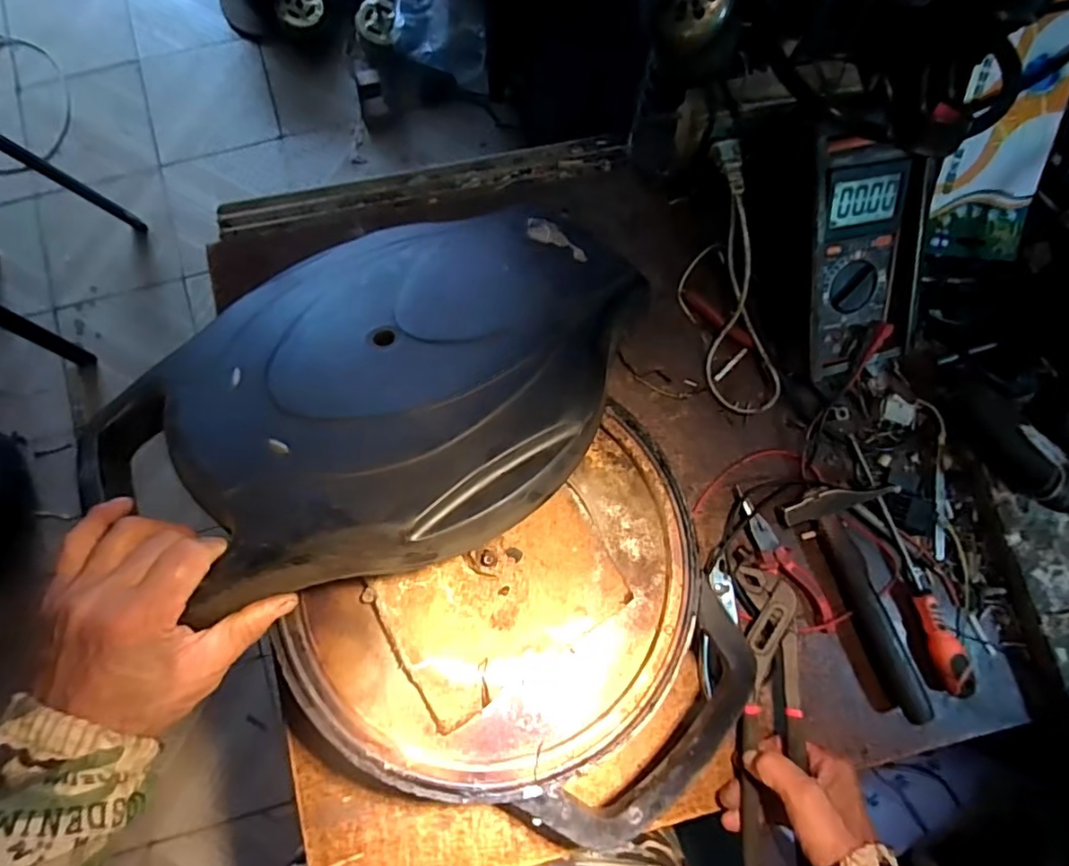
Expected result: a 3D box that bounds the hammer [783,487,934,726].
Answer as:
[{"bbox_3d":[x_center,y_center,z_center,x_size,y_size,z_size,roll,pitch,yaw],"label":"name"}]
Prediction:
[{"bbox_3d":[0.311,0.137,0.502,0.090,0.024,0.207,-28,85,-3],"label":"hammer"}]

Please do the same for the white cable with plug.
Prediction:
[{"bbox_3d":[0.173,-0.124,0.488,0.065,0.112,0.211,-18,85,-2],"label":"white cable with plug"}]

